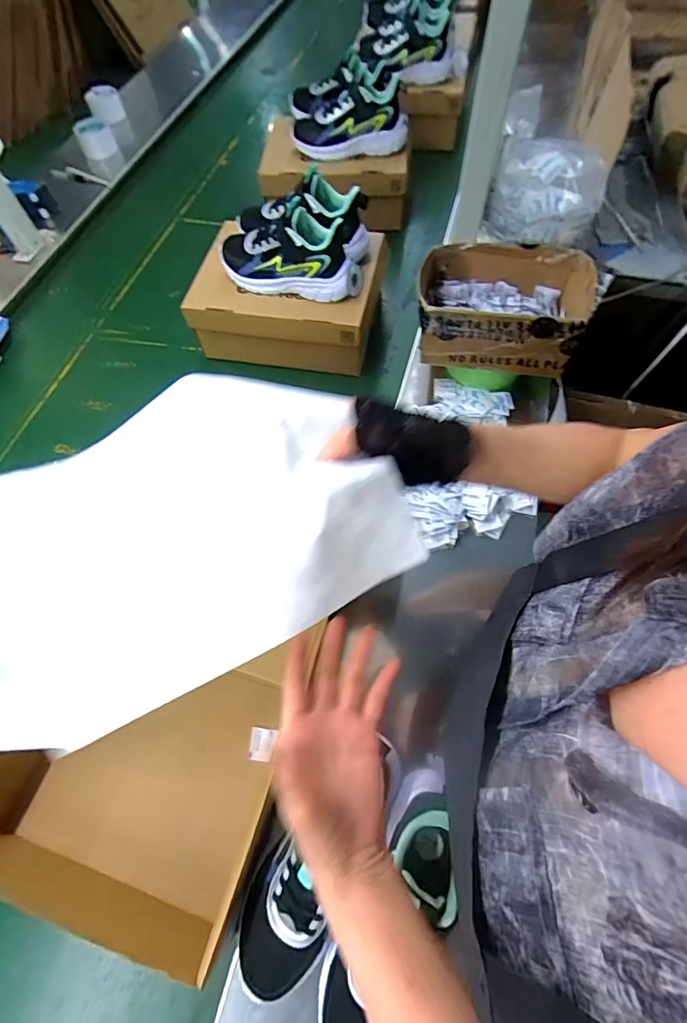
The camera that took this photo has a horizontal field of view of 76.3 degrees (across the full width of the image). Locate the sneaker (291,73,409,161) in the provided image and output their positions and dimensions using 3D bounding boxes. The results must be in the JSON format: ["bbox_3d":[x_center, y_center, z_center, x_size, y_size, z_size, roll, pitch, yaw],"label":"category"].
[{"bbox_3d":[0.010,-0.800,0.897,0.233,0.104,0.120,3,62,16],"label":"sneaker"}]

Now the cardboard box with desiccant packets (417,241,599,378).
[{"bbox_3d":[0.239,-0.318,0.673,0.241,0.093,0.181,9,64,7],"label":"cardboard box with desiccant packets"}]

